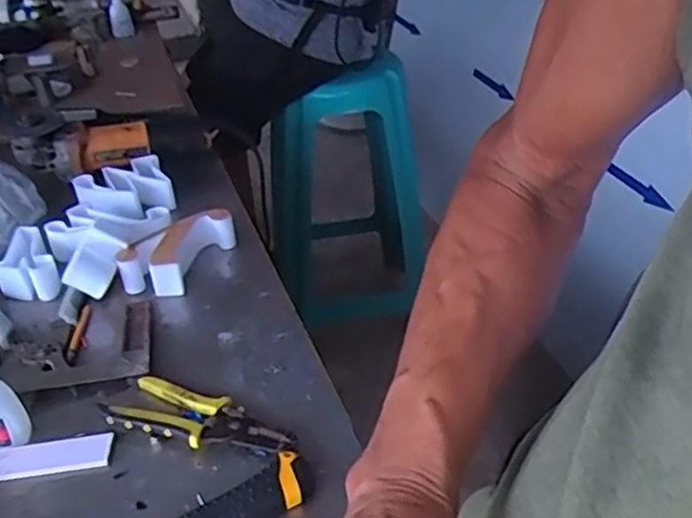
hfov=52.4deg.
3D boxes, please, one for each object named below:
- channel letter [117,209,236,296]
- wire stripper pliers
[{"bbox_3d":[-0.188,-0.011,0.787,0.063,0.046,0.133,12,39,22],"label":"channel letter"},{"bbox_3d":[-0.124,0.136,0.601,0.163,0.020,0.054,9,38,18],"label":"wire stripper pliers"}]

